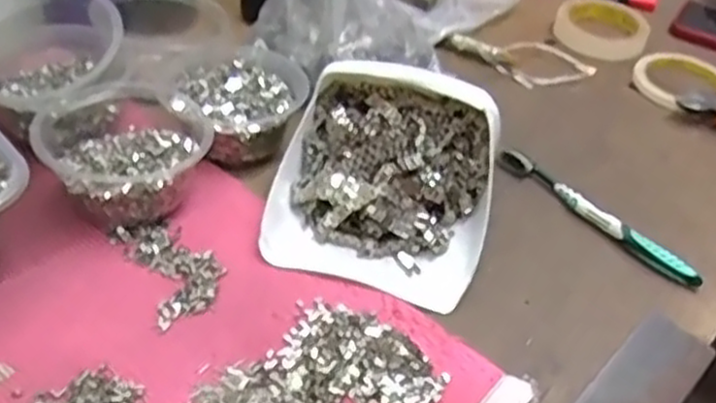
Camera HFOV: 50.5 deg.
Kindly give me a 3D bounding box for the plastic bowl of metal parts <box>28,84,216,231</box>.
[{"bbox_3d":[-0.168,-0.038,0.555,0.121,0.055,0.126,2,41,-5],"label":"plastic bowl of metal parts"}]

